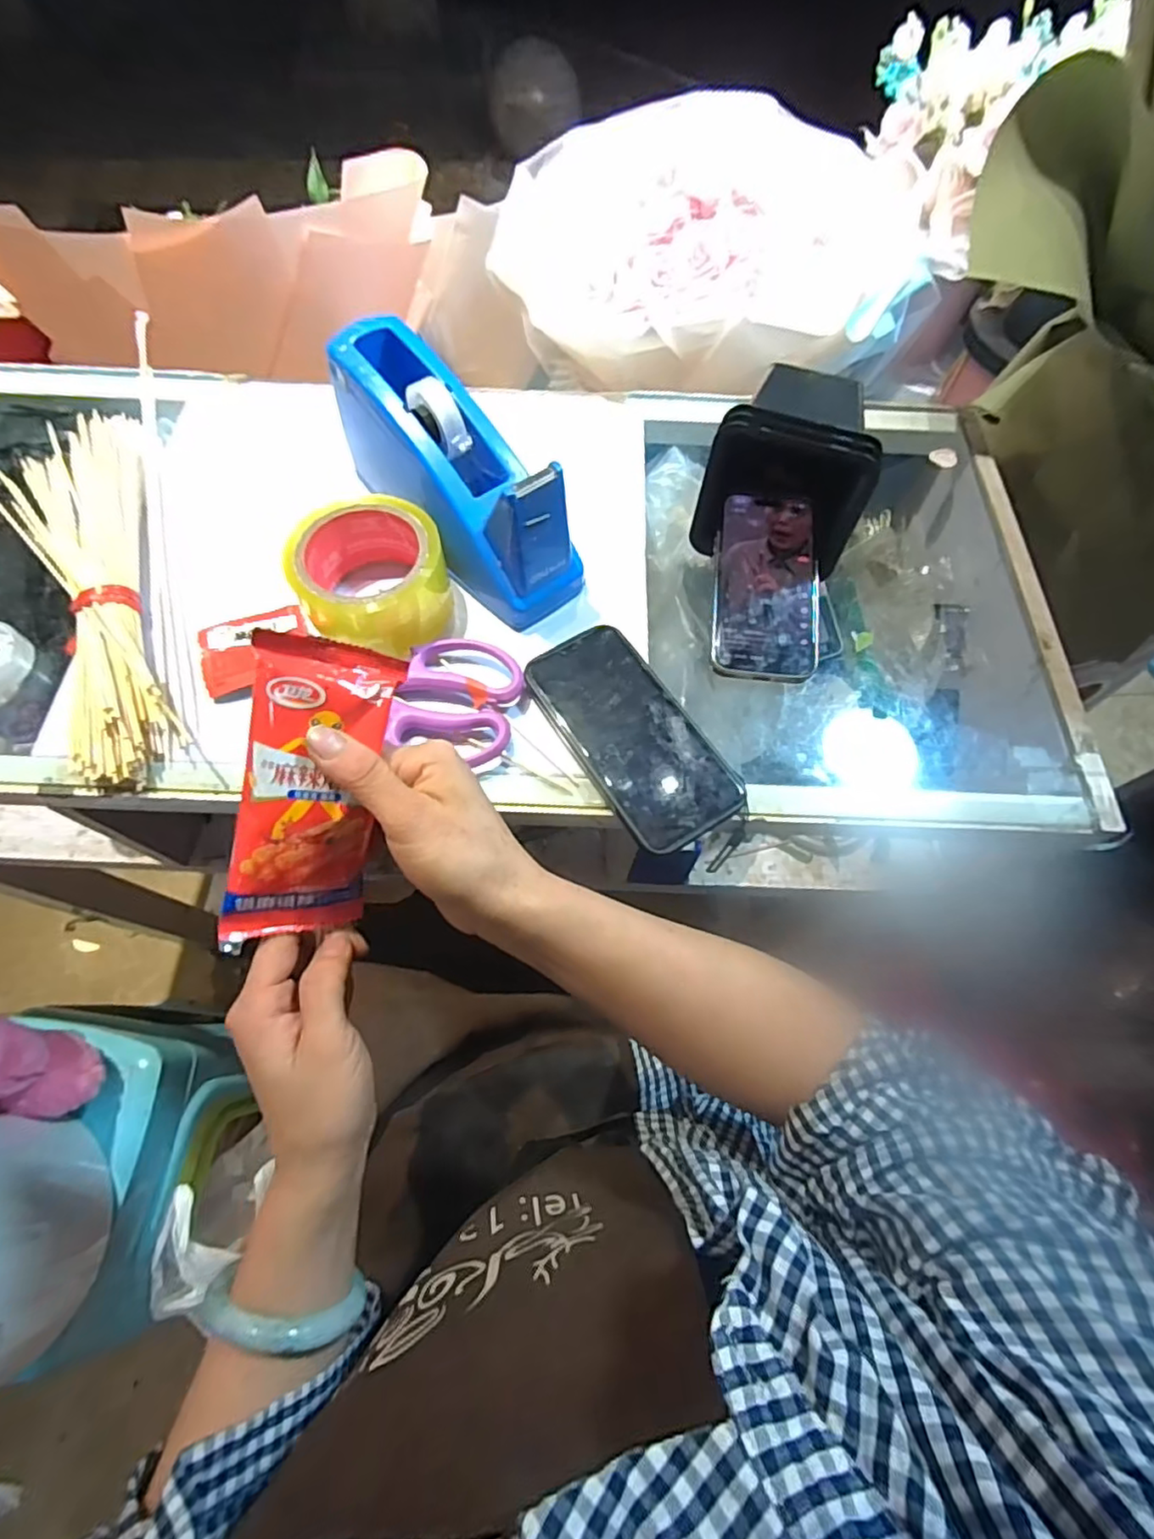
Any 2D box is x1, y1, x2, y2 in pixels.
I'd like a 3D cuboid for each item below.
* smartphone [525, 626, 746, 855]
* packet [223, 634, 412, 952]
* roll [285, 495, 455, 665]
[{"bbox_3d":[0.035,-0.023,0.403,0.076,0.015,0.156,-30,70,-14],"label":"smartphone"},{"bbox_3d":[-0.119,0.014,0.279,0.059,0.017,0.139,6,104,-30],"label":"packet"},{"bbox_3d":[-0.140,-0.132,0.429,0.097,0.055,0.093,-8,66,-6],"label":"roll"}]

